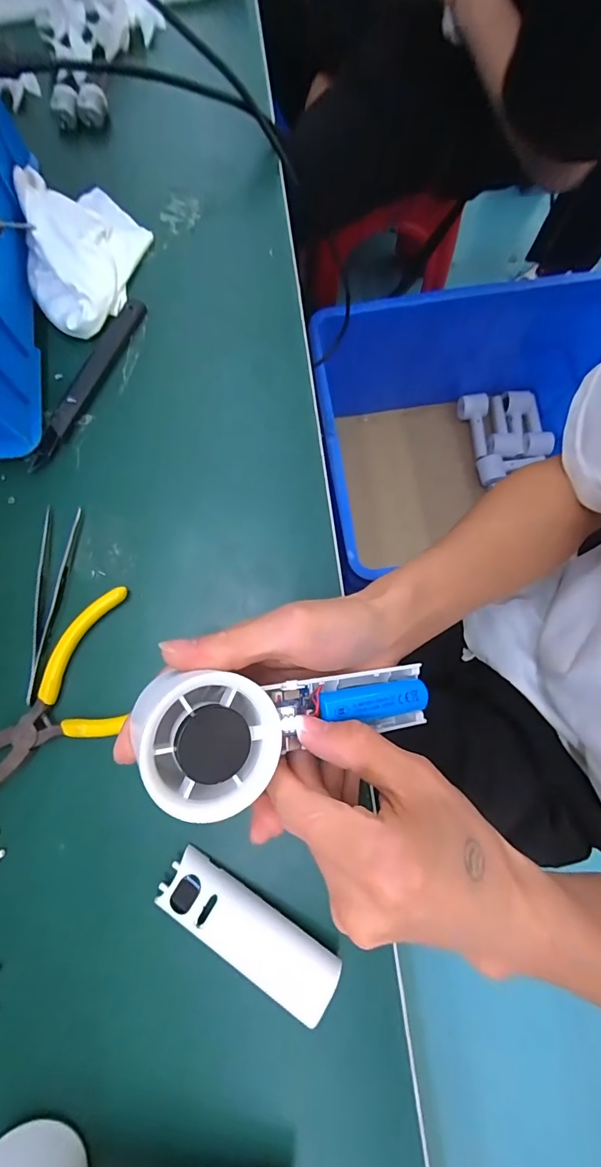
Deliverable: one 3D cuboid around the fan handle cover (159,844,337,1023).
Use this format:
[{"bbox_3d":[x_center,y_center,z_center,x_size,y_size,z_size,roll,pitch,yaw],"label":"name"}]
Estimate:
[{"bbox_3d":[-0.029,0.191,0.238,0.102,0.023,0.033,31,80,4],"label":"fan handle cover"}]

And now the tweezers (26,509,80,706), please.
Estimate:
[{"bbox_3d":[-0.166,0.010,0.276,0.023,0.006,0.124,6,79,0],"label":"tweezers"}]

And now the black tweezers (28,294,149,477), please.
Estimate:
[{"bbox_3d":[-0.152,-0.143,0.304,0.019,0.008,0.142,25,80,3],"label":"black tweezers"}]

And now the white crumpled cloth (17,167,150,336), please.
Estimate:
[{"bbox_3d":[-0.156,-0.244,0.316,0.082,0.026,0.127,-9,80,-3],"label":"white crumpled cloth"}]

